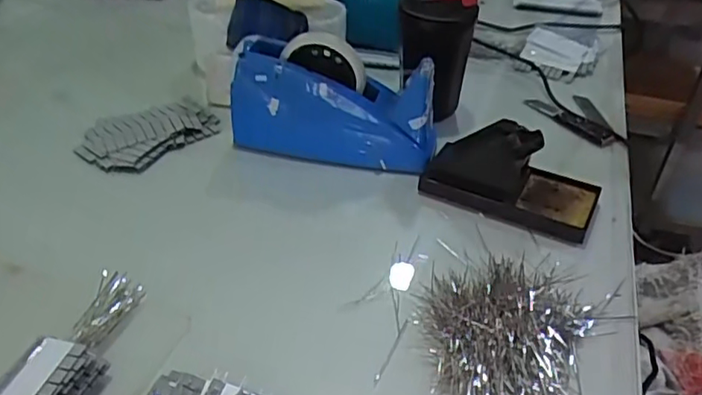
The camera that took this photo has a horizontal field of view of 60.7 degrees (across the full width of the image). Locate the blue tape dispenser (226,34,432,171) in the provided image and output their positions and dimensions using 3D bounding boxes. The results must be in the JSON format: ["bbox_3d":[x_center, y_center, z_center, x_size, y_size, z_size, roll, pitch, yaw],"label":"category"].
[{"bbox_3d":[-0.017,-0.098,0.621,0.211,0.117,0.069,7,38,5],"label":"blue tape dispenser"}]

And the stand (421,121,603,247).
[{"bbox_3d":[0.155,-0.028,0.571,0.161,0.072,0.075,18,41,19],"label":"stand"}]

